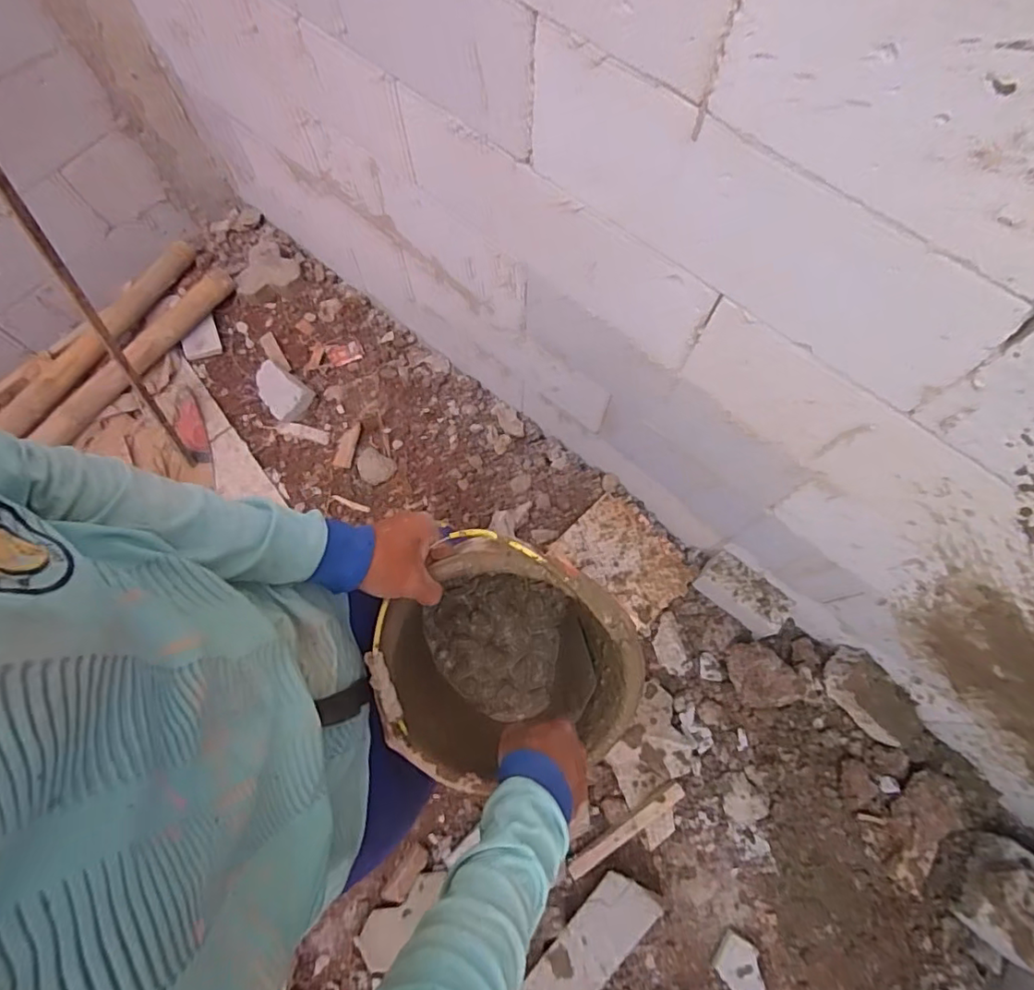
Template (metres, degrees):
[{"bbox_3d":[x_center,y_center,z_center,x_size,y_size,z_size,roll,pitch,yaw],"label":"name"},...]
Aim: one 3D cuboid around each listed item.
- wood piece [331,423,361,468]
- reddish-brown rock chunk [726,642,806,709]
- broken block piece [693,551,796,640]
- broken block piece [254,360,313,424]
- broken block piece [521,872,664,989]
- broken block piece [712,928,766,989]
[{"bbox_3d":[-0.451,-0.131,1.524,0.050,0.020,0.131,8,72,2],"label":"wood piece"},{"bbox_3d":[0.530,0.385,1.235,0.122,0.112,0.133,0,72,0],"label":"reddish-brown rock chunk"},{"bbox_3d":[0.510,0.224,1.304,0.207,0.106,0.095,40,76,12],"label":"broken block piece"},{"bbox_3d":[-0.647,-0.280,1.549,0.196,0.049,0.121,34,75,10],"label":"broken block piece"},{"bbox_3d":[0.121,0.848,1.055,0.320,0.046,0.110,-48,52,-7],"label":"broken block piece"},{"bbox_3d":[0.428,0.904,1.097,0.093,0.022,0.088,0,72,0],"label":"broken block piece"}]

